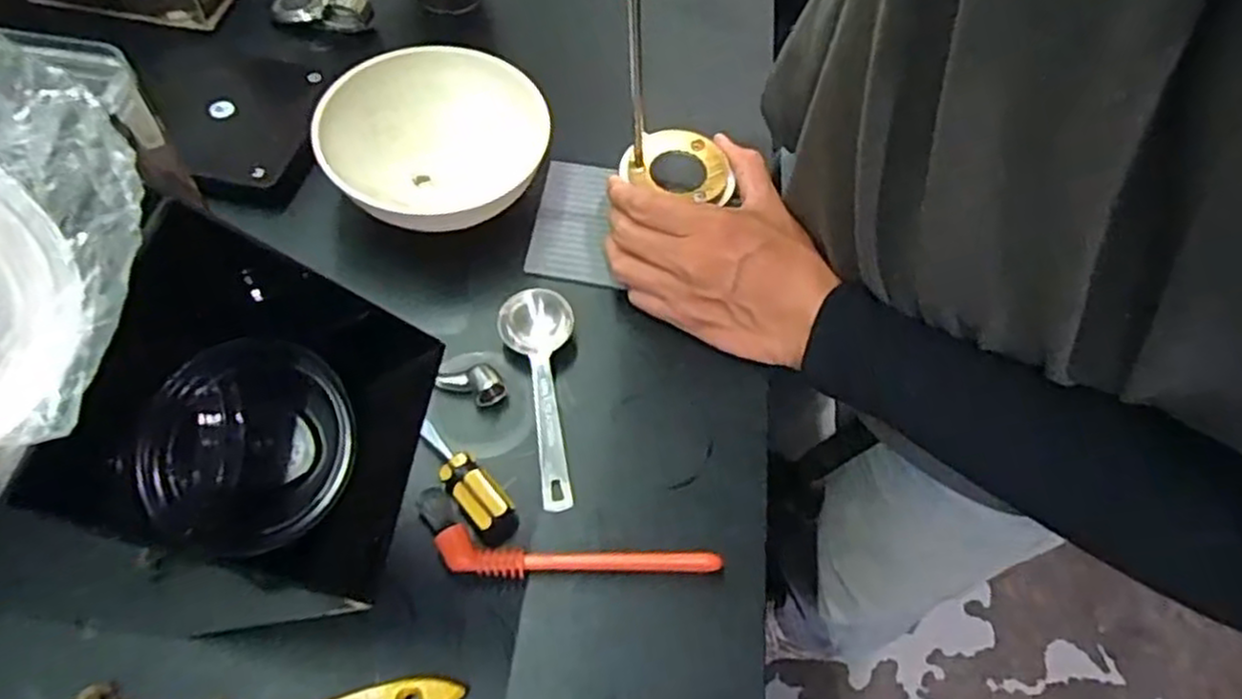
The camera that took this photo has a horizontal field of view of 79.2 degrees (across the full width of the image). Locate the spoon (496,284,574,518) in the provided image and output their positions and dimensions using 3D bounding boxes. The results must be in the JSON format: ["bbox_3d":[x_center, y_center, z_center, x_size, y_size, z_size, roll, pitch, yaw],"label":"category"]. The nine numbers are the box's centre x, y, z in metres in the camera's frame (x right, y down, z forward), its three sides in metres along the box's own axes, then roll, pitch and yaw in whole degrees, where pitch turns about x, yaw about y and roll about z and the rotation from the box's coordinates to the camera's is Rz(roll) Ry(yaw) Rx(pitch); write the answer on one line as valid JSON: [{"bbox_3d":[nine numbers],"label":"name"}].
[{"bbox_3d":[-0.042,0.025,0.432,0.041,0.017,0.131,-8,61,-9],"label":"spoon"}]

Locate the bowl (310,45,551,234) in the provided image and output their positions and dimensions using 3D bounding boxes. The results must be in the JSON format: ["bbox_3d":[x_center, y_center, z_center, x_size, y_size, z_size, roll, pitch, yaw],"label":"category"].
[{"bbox_3d":[-0.121,-0.134,0.496,0.123,0.061,0.131,2,60,-3],"label":"bowl"}]

